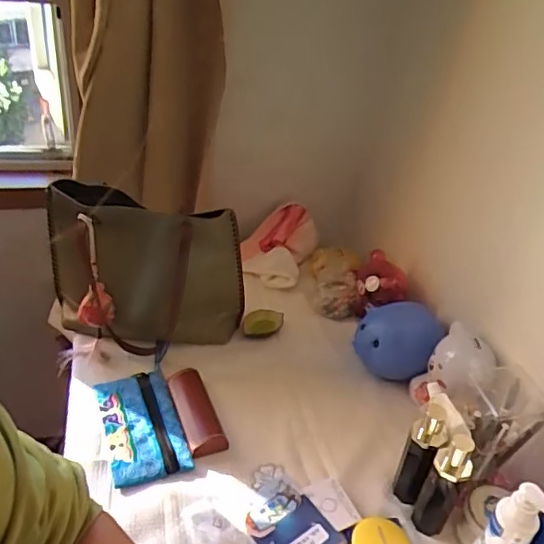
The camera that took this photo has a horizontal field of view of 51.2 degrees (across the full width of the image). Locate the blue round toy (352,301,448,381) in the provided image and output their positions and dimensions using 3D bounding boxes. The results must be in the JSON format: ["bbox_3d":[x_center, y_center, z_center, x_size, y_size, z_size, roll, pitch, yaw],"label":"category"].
[{"bbox_3d":[0.225,0.128,1.032,0.142,0.131,0.100,22,38,20],"label":"blue round toy"}]

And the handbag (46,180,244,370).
[{"bbox_3d":[-0.216,0.007,0.974,0.336,0.287,0.104,3,35,-6],"label":"handbag"}]

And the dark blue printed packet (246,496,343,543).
[{"bbox_3d":[0.034,0.357,0.766,0.098,0.009,0.079,-20,43,-33],"label":"dark blue printed packet"}]

